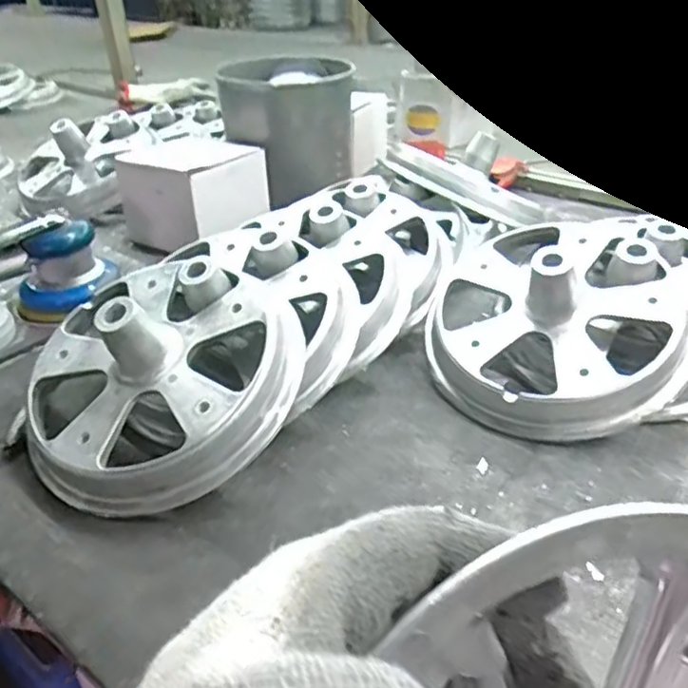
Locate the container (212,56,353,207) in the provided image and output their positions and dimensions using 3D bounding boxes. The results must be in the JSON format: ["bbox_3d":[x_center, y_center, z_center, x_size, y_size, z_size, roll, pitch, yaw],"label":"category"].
[{"bbox_3d":[-0.080,-0.300,0.890,0.169,0.148,0.169,-26,38,-24],"label":"container"}]

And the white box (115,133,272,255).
[{"bbox_3d":[-0.180,-0.186,0.803,0.118,0.092,0.136,20,38,30],"label":"white box"}]

